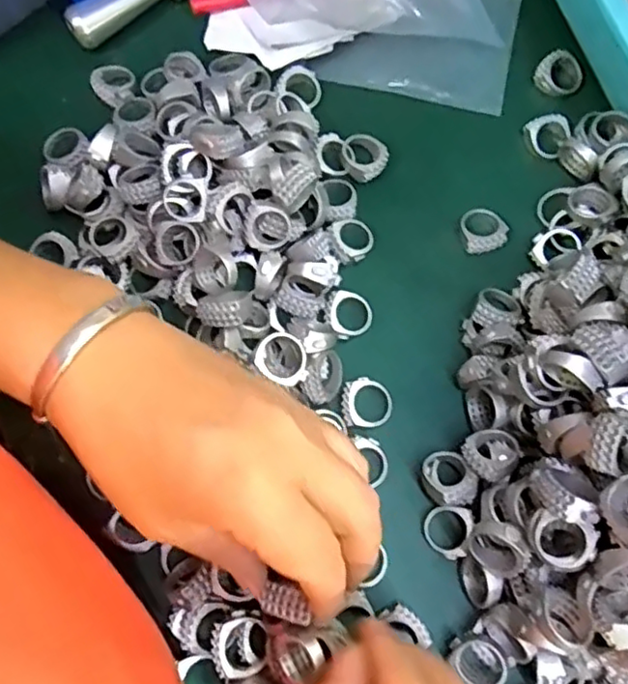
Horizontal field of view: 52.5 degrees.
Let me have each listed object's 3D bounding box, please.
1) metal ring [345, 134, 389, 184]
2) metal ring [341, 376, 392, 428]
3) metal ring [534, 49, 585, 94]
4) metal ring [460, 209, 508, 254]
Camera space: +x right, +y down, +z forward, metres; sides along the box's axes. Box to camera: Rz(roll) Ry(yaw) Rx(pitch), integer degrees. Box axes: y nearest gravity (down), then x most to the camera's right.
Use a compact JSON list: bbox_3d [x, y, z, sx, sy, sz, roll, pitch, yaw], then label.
[{"bbox_3d":[0.029,-0.097,0.335,0.021,0.009,0.023,-4,75,-1],"label":"metal ring"},{"bbox_3d":[0.025,0.029,0.304,0.024,0.007,0.024,0,75,0],"label":"metal ring"},{"bbox_3d":[0.135,-0.147,0.351,0.024,0.012,0.022,0,75,0],"label":"metal ring"},{"bbox_3d":[0.087,-0.058,0.327,0.022,0.008,0.024,0,75,0],"label":"metal ring"}]

